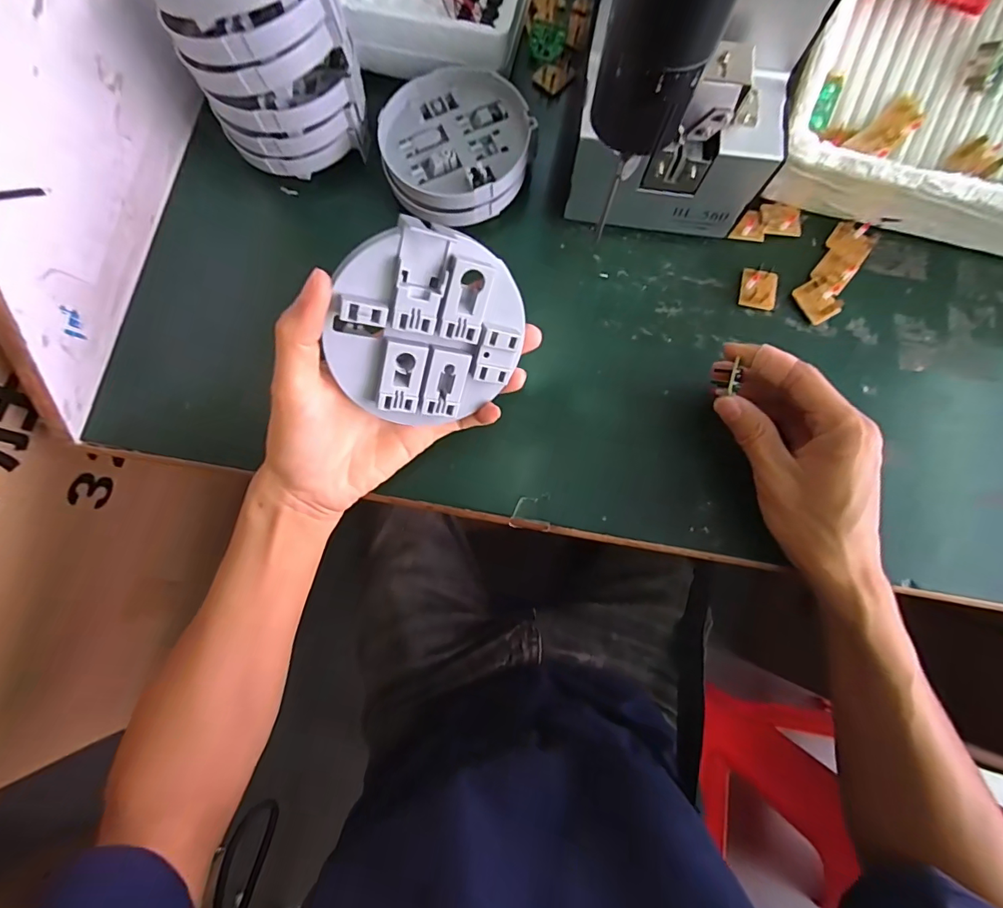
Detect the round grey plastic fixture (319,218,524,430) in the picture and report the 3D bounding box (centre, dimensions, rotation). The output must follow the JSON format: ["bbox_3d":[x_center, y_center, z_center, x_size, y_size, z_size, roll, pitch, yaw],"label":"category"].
[{"bbox_3d":[-0.035,-0.061,0.237,0.094,0.013,0.095,9,118,-22],"label":"round grey plastic fixture"}]

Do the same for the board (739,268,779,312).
[{"bbox_3d":[0.189,-0.121,0.338,0.026,0.007,0.028,16,79,3],"label":"board"}]

